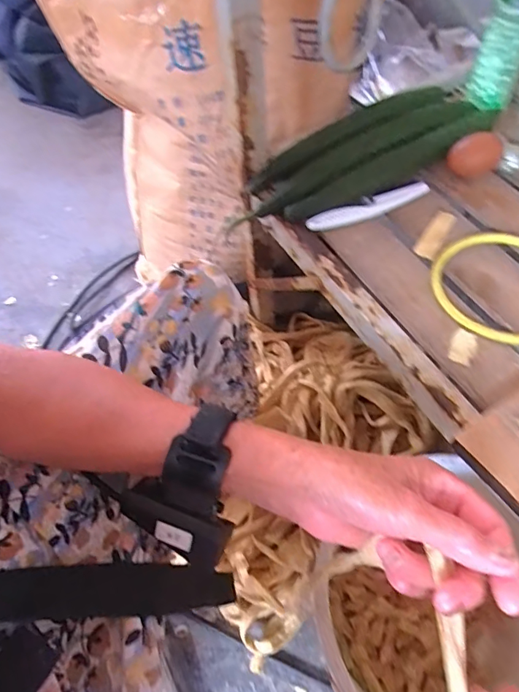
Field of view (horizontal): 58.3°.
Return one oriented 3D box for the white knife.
[{"bbox_3d":[0.119,-0.148,0.500,0.140,0.016,0.019,-20,62,-8],"label":"white knife"}]

